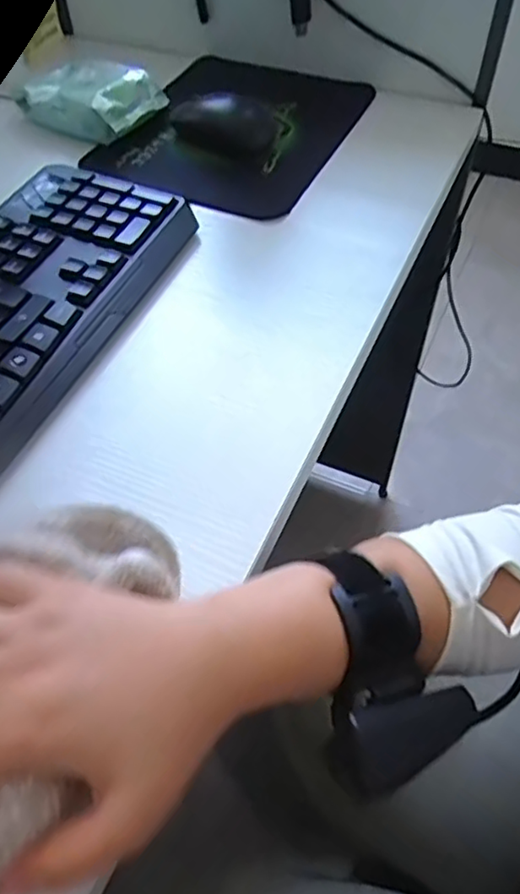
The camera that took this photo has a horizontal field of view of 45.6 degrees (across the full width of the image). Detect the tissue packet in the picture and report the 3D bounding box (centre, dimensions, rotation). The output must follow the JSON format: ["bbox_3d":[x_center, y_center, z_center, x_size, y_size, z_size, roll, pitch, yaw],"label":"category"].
[{"bbox_3d":[-0.164,-0.334,0.592,0.121,0.040,0.088,32,60,22],"label":"tissue packet"}]

